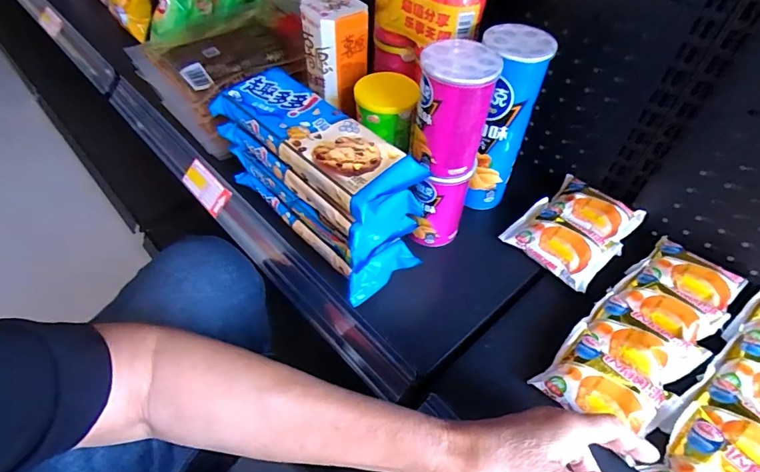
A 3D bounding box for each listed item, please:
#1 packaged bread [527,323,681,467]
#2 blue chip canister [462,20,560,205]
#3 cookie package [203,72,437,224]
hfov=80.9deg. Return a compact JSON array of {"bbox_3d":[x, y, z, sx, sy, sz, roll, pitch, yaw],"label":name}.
[{"bbox_3d":[0.205,0.141,0.407,0.077,0.029,0.100,-32,58,-26],"label":"packaged bread"},{"bbox_3d":[0.136,-0.129,0.522,0.066,0.207,0.068,-6,51,-8],"label":"blue chip canister"},{"bbox_3d":[-0.068,-0.098,0.449,0.231,0.040,0.091,33,56,22],"label":"cookie package"}]

